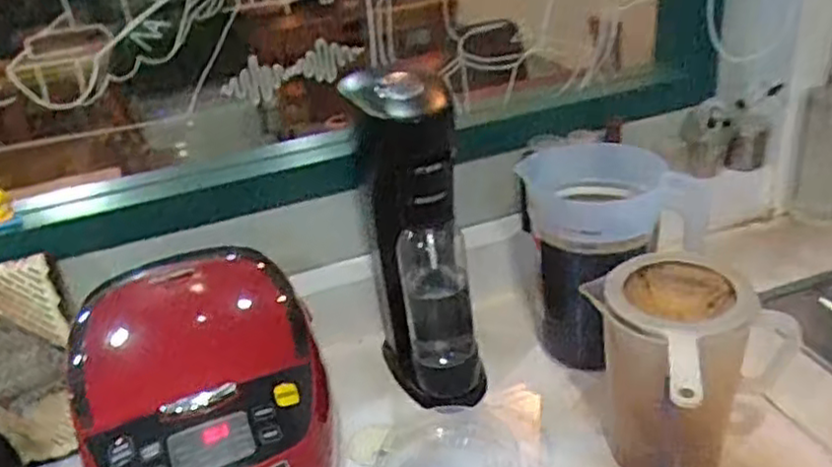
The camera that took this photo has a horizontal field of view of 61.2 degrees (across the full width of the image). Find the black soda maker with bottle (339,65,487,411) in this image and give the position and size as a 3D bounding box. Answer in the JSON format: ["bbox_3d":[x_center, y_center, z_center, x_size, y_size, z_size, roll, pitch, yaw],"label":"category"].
[{"bbox_3d":[-0.006,0.004,0.893,0.117,0.405,0.206,-11,29,-7],"label":"black soda maker with bottle"}]

